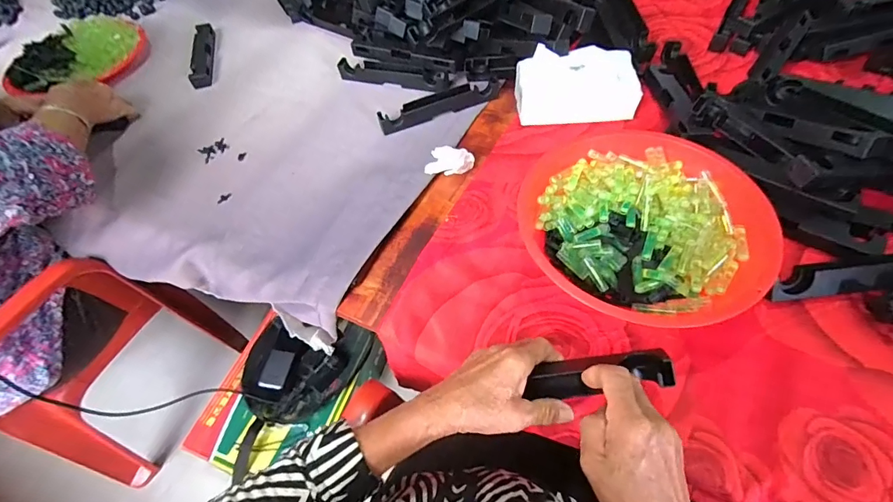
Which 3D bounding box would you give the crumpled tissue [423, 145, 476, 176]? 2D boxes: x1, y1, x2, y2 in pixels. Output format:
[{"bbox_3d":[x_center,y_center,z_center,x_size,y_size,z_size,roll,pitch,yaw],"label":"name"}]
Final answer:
[{"bbox_3d":[0.004,-0.121,0.578,0.051,0.029,0.053,23,61,19],"label":"crumpled tissue"}]

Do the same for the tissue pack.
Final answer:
[{"bbox_3d":[0.189,-0.243,0.607,0.167,0.090,0.076,-3,55,4],"label":"tissue pack"}]

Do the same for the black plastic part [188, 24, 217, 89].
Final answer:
[{"bbox_3d":[-0.470,-0.385,0.812,0.039,0.018,0.209,-15,56,-5],"label":"black plastic part"}]

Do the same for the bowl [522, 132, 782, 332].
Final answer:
[{"bbox_3d":[0.210,-0.027,0.467,0.243,0.075,0.231,-3,55,4],"label":"bowl"}]

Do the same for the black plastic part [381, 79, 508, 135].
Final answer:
[{"bbox_3d":[-0.002,-0.229,0.655,0.209,0.026,0.040,-20,56,-9],"label":"black plastic part"}]

